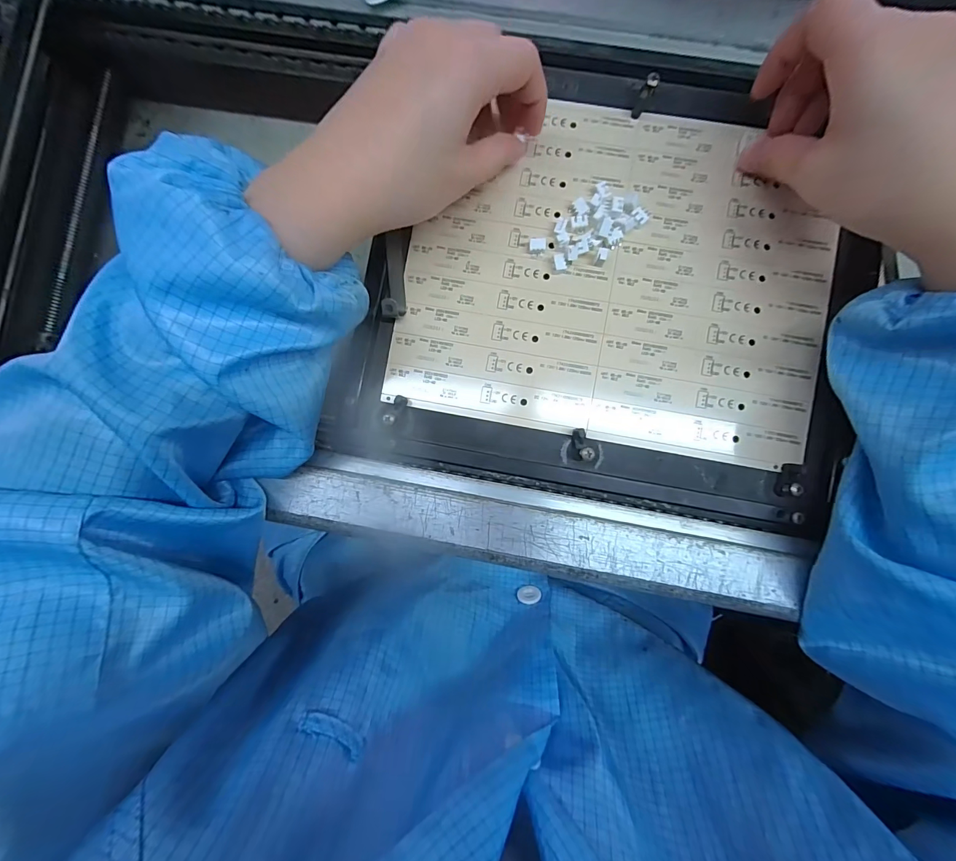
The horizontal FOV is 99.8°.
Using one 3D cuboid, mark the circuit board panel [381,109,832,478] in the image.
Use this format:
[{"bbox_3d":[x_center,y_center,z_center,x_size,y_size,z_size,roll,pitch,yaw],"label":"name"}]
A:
[{"bbox_3d":[0.085,-0.097,0.249,0.253,0.010,0.198,10,90,3],"label":"circuit board panel"}]

